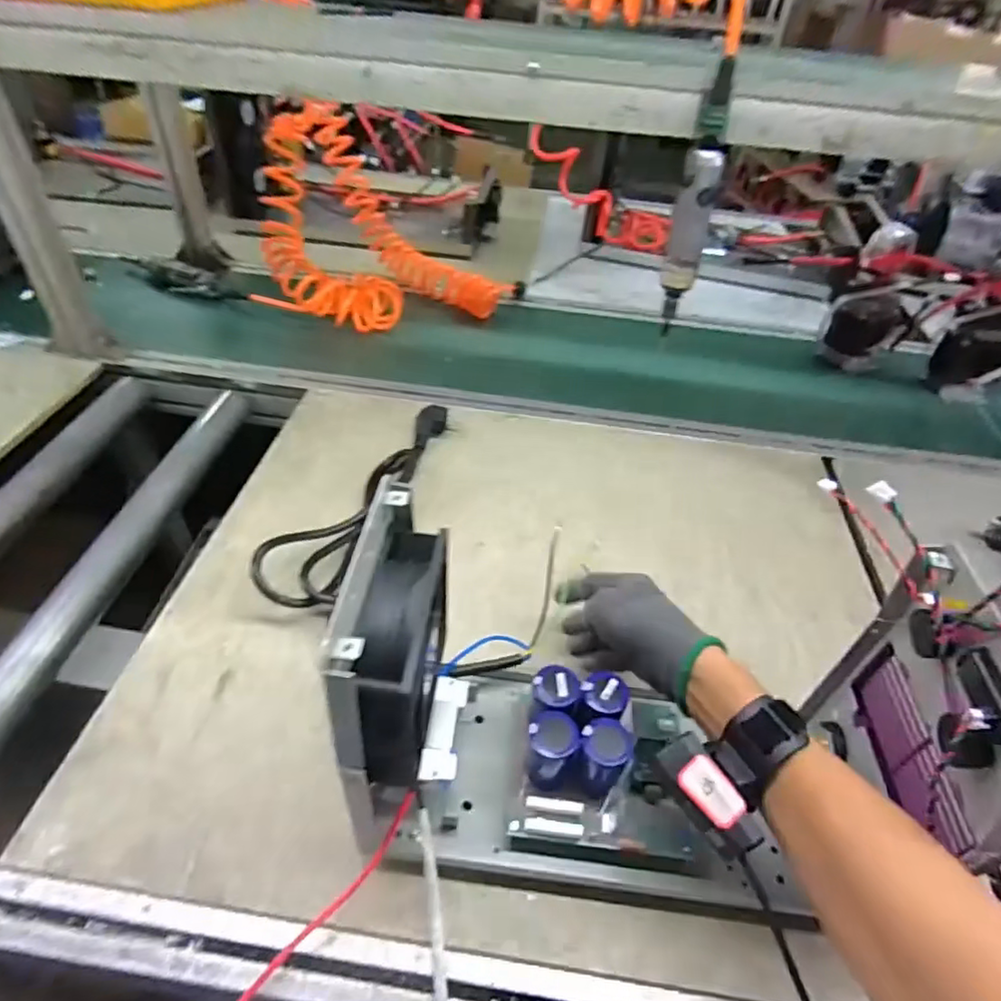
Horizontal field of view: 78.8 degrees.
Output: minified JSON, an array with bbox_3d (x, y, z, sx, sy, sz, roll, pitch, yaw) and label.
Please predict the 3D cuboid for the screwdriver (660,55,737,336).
[{"bbox_3d":[0.208,-0.310,0.653,0.042,0.255,0.034,19,44,13],"label":"screwdriver"}]

